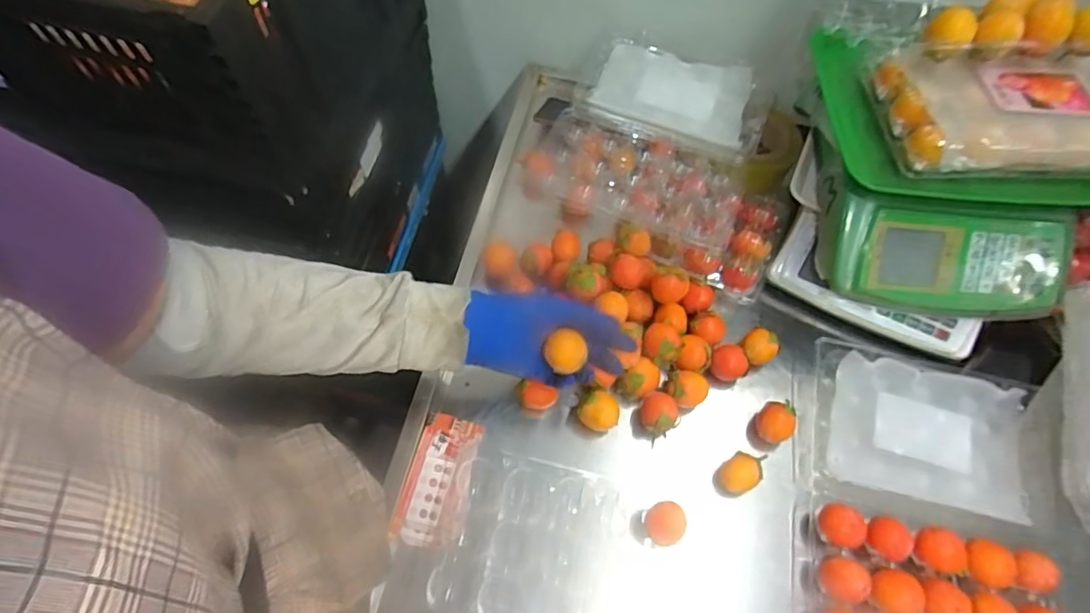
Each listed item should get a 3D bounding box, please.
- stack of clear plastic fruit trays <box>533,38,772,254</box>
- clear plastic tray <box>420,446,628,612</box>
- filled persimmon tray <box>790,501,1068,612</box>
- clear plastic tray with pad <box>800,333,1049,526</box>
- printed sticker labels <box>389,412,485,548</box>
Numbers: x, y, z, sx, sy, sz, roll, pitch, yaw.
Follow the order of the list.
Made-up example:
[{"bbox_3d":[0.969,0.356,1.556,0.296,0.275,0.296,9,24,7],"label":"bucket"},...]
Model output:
[{"bbox_3d":[0.148,-0.212,0.700,0.259,0.051,0.285,27,64,11],"label":"stack of clear plastic fruit trays"},{"bbox_3d":[-0.013,0.216,0.495,0.165,0.038,0.146,13,62,3],"label":"clear plastic tray"},{"bbox_3d":[0.351,0.278,0.508,0.219,0.077,0.141,13,62,3],"label":"filled persimmon tray"},{"bbox_3d":[0.396,0.135,0.565,0.237,0.040,0.162,10,62,2],"label":"clear plastic tray with pad"},{"bbox_3d":[-0.102,0.162,0.520,0.063,0.021,0.121,10,62,2],"label":"printed sticker labels"}]

